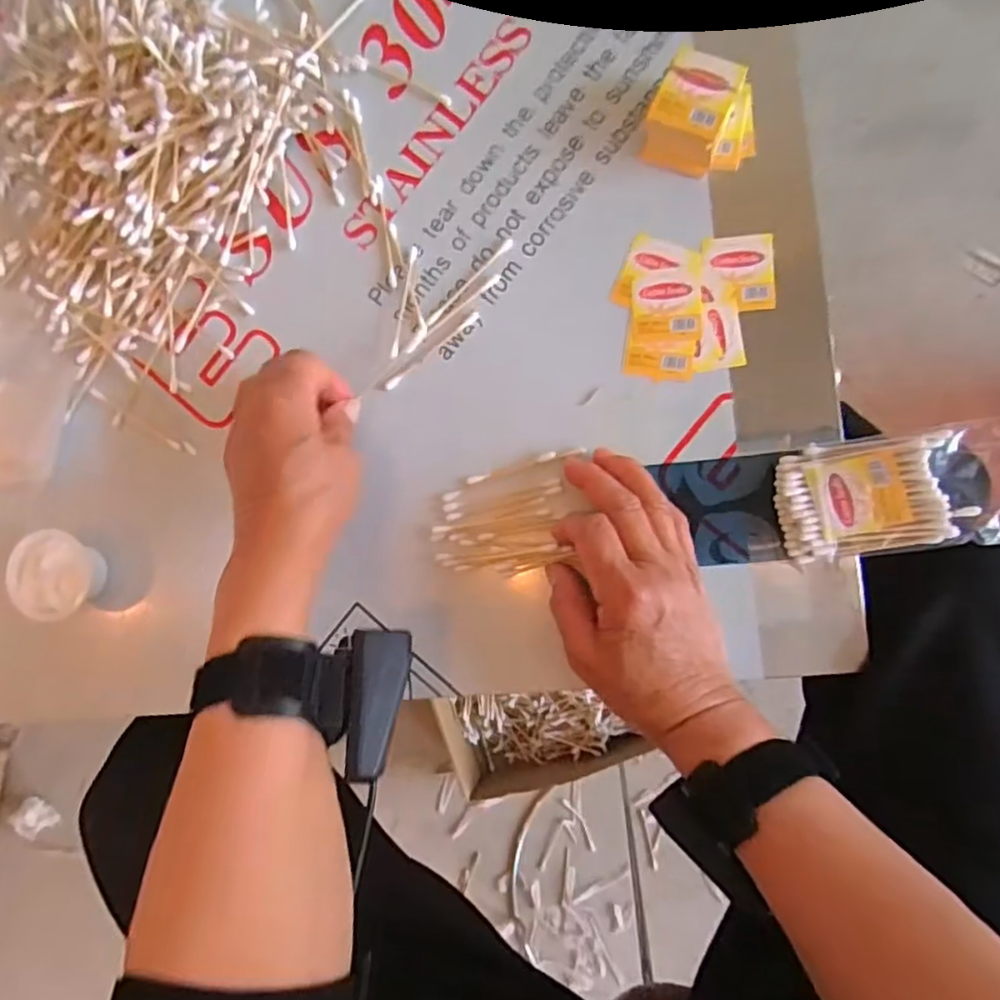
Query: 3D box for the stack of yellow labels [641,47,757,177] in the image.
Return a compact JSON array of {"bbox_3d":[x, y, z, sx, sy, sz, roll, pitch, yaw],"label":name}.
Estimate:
[{"bbox_3d":[0.115,-0.212,0.369,0.057,0.030,0.055,25,91,7],"label":"stack of yellow labels"}]

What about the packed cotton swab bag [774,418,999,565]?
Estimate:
[{"bbox_3d":[0.210,-0.003,0.355,0.113,0.024,0.062,-7,87,7],"label":"packed cotton swab bag"}]

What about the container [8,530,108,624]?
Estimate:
[{"bbox_3d":[-0.274,0.046,0.410,0.045,0.030,0.053,4,88,7],"label":"container"}]

